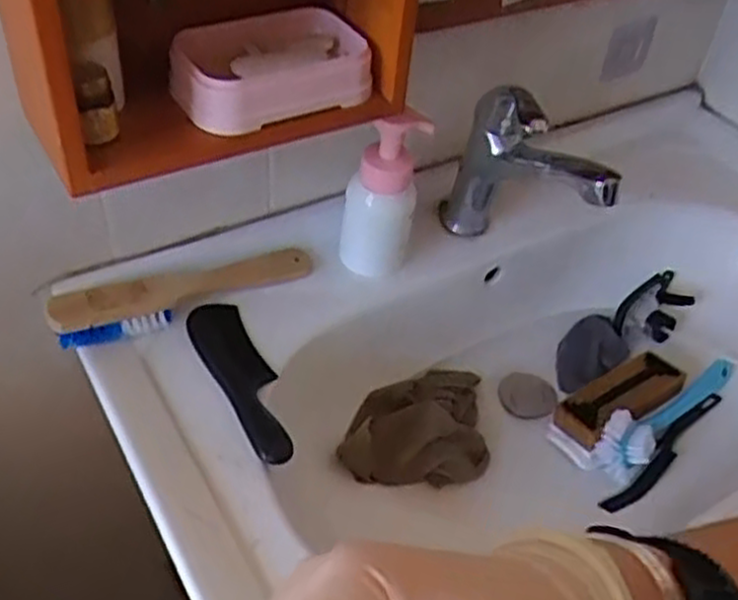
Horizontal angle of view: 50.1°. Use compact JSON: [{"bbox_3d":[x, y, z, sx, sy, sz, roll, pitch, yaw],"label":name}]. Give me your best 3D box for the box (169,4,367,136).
[{"bbox_3d":[-0.072,-0.168,0.563,0.139,0.035,0.096,-19,50,-24],"label":"box"}]

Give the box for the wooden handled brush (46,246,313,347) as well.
[{"bbox_3d":[-0.159,-0.010,0.694,0.234,0.056,0.040,-23,51,-27],"label":"wooden handled brush"}]

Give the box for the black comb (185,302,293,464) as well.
[{"bbox_3d":[-0.103,0.061,0.647,0.048,0.012,0.169,-19,49,-24],"label":"black comb"}]

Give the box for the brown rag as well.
[{"bbox_3d":[0.047,0.109,0.758,0.139,0.042,0.152,6,44,0],"label":"brown rag"}]

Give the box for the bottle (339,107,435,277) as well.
[{"bbox_3d":[0.011,-0.095,0.718,0.055,0.168,0.059,36,51,27],"label":"bottle"}]

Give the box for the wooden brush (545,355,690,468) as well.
[{"bbox_3d":[0.243,0.102,0.775,0.152,0.040,0.059,-29,54,-31],"label":"wooden brush"}]

